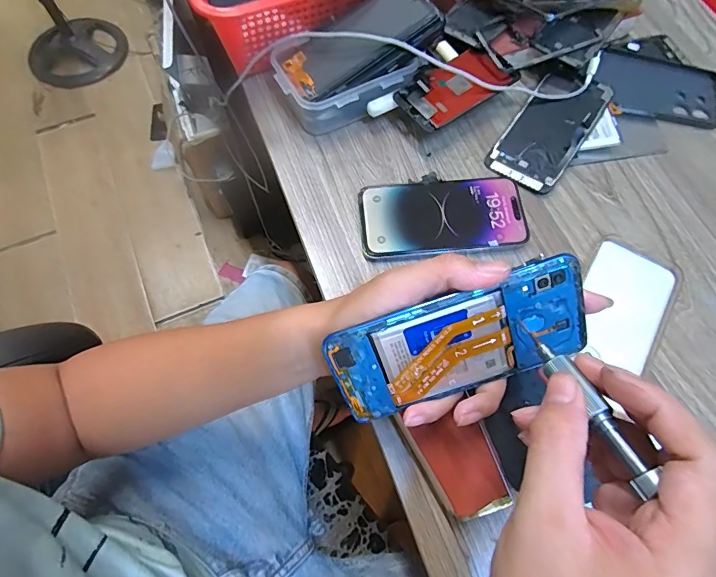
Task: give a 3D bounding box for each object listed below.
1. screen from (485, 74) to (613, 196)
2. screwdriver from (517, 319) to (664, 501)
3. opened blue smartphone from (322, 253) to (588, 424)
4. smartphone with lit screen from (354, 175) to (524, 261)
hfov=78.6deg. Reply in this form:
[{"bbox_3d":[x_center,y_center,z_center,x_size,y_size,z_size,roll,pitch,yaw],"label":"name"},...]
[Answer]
[{"bbox_3d":[0.202,-0.171,0.464,0.075,0.012,0.150,32,76,17],"label":"screen"},{"bbox_3d":[0.109,0.051,0.214,0.013,0.011,0.096,-17,46,-7],"label":"screwdriver"},{"bbox_3d":[0.061,0.035,0.268,0.153,0.070,0.004,-21,27,5],"label":"opened blue smartphone"},{"bbox_3d":[0.081,-0.070,0.426,0.156,0.015,0.075,-4,67,-2],"label":"smartphone with lit screen"}]

